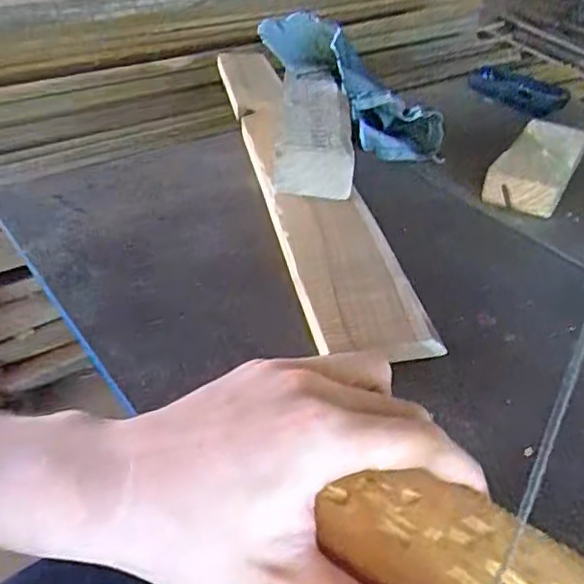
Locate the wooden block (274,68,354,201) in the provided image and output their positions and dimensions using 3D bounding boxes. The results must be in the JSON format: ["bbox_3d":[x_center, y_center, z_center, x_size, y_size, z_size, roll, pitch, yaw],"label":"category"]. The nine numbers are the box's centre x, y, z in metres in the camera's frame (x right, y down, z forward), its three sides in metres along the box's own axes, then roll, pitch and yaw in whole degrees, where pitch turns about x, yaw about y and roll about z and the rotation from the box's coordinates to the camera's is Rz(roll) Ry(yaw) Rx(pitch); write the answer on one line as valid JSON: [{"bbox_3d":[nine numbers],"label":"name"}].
[{"bbox_3d":[0.016,-0.137,0.510,0.063,0.044,0.161,4,37,-2],"label":"wooden block"}]

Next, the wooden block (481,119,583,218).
[{"bbox_3d":[0.218,-0.111,0.534,0.059,0.033,0.135,25,42,24],"label":"wooden block"}]

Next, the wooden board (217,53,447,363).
[{"bbox_3d":[-0.004,-0.119,0.526,0.073,0.021,0.498,-5,38,-13],"label":"wooden board"}]

